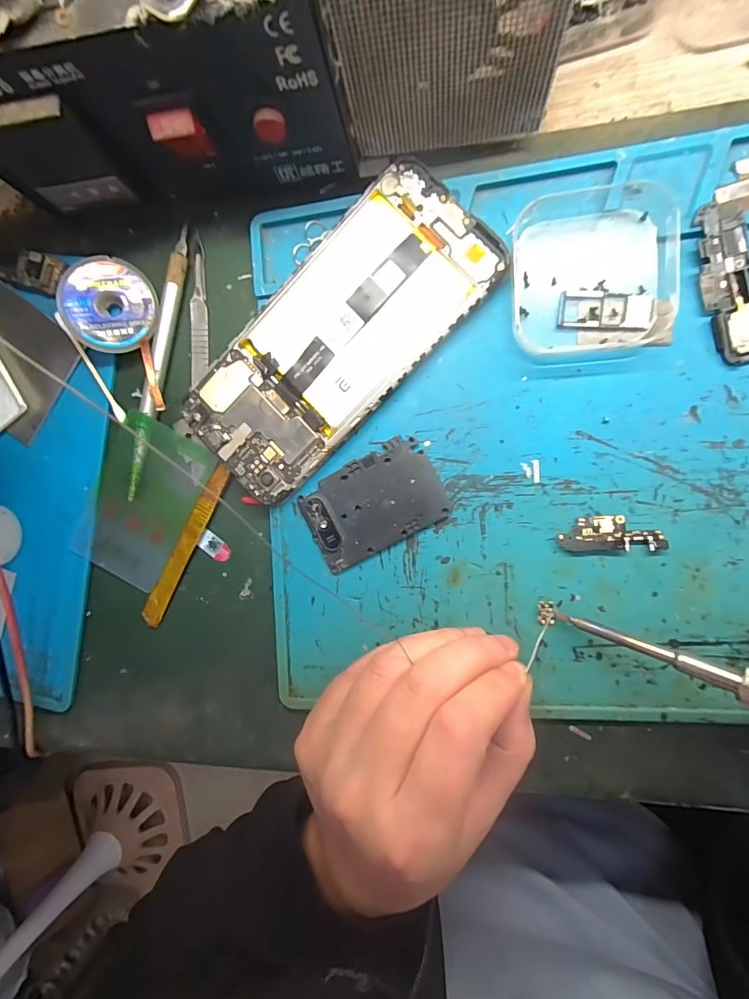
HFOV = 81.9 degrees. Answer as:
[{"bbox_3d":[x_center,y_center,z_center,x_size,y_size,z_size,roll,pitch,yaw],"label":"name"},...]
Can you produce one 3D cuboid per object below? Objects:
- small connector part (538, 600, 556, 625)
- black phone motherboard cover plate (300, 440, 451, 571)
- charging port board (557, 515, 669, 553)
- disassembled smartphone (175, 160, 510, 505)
[{"bbox_3d":[0.078,0.052,0.197,0.007,0.004,0.010,-3,91,10],"label":"small connector part"},{"bbox_3d":[-0.001,0.002,0.209,0.066,0.005,0.043,-29,87,9],"label":"black phone motherboard cover plate"},{"bbox_3d":[0.104,0.015,0.191,0.042,0.005,0.015,-4,91,10],"label":"charging port board"},{"bbox_3d":[-0.019,-0.074,0.205,0.072,0.013,0.161,45,98,6],"label":"disassembled smartphone"}]

